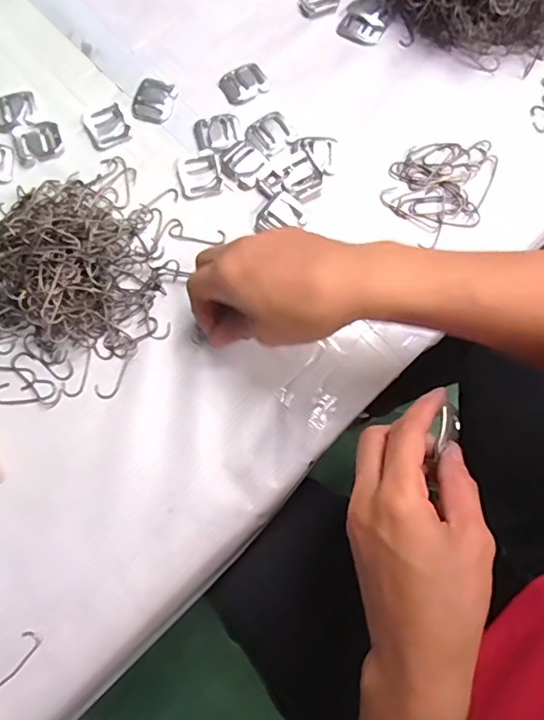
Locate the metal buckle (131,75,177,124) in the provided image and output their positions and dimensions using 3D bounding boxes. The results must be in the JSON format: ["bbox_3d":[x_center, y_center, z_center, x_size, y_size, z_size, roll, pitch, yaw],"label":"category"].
[{"bbox_3d":[-0.092,-0.205,0.404,0.031,0.007,0.037,14,76,4],"label":"metal buckle"}]

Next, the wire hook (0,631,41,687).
[{"bbox_3d":[-0.157,0.182,0.311,0.014,0.004,0.040,44,80,10],"label":"wire hook"}]

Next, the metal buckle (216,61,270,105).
[{"bbox_3d":[-0.023,-0.219,0.407,0.037,0.005,0.033,-32,78,-7],"label":"metal buckle"}]

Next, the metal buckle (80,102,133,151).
[{"bbox_3d":[-0.127,-0.180,0.398,0.031,0.004,0.032,-28,77,-7],"label":"metal buckle"}]

